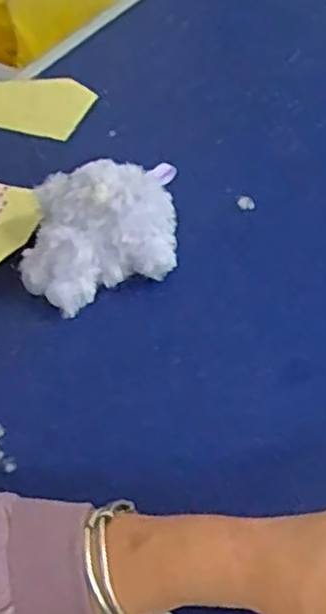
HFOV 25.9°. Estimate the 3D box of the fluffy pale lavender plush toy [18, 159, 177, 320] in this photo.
[{"bbox_3d":[-0.048,-0.066,0.567,0.138,0.061,0.110,-13,49,-6],"label":"fluffy pale lavender plush toy"}]

